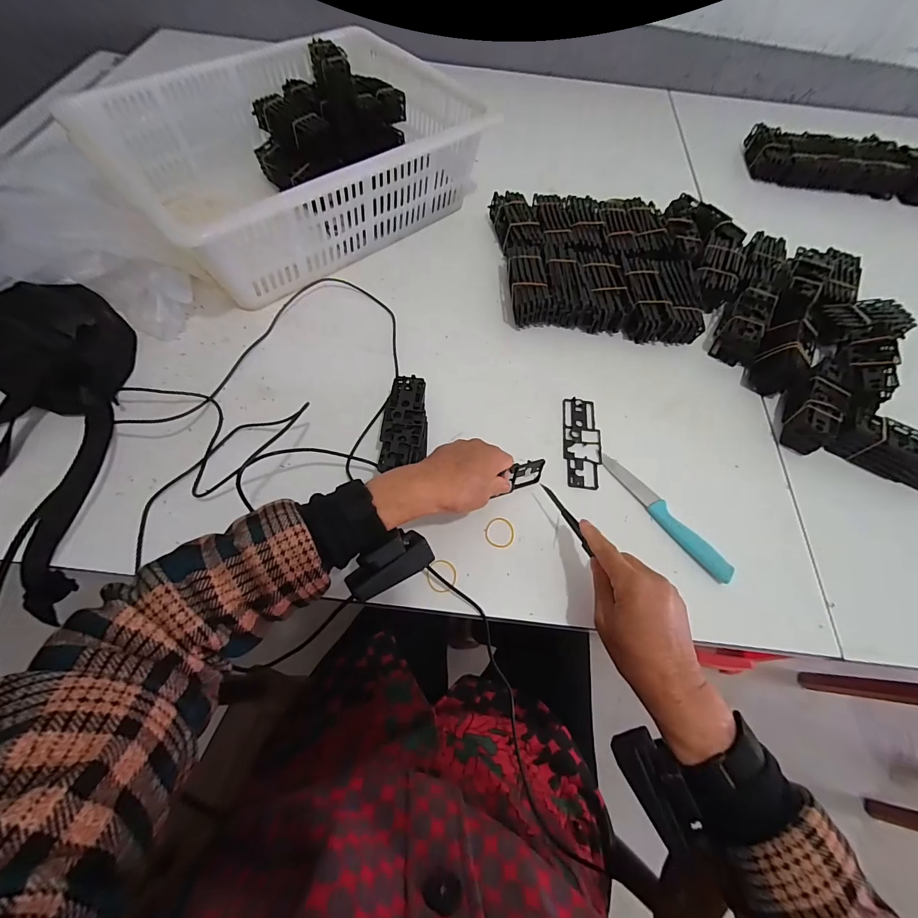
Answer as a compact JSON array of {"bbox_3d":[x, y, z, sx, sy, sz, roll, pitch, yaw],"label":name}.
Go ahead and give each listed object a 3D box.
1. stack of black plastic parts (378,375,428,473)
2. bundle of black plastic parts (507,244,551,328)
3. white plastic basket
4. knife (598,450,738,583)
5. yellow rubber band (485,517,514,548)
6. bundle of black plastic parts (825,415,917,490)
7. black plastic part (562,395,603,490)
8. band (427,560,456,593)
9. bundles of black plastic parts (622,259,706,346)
[{"bbox_3d":[-0.061,-0.036,0.447,0.048,0.035,0.118,2,63,-3],"label":"stack of black plastic parts"},{"bbox_3d":[0.096,-0.250,0.561,0.054,0.046,0.135,-1,63,-4],"label":"bundle of black plastic parts"},{"bbox_3d":[-0.230,-0.451,0.592,0.451,0.133,0.357,-39,71,-20],"label":"white plastic basket"},{"bbox_3d":[0.225,0.060,0.430,0.022,0.009,0.171,-31,69,-18],"label":"knife"},{"bbox_3d":[0.043,0.077,0.413,0.031,0.004,0.032,1,63,-3],"label":"yellow rubber band"},{"bbox_3d":[0.511,-0.011,0.465,0.132,0.046,0.055,27,64,10],"label":"bundle of black plastic parts"},{"bbox_3d":[0.148,-0.020,0.468,0.044,0.004,0.120,7,63,0],"label":"black plastic part"},{"bbox_3d":[-0.017,0.116,0.390,0.029,0.004,0.031,6,60,-10],"label":"band"},{"bbox_3d":[0.283,-0.223,0.557,0.104,0.044,0.123,7,63,0],"label":"bundles of black plastic parts"}]

